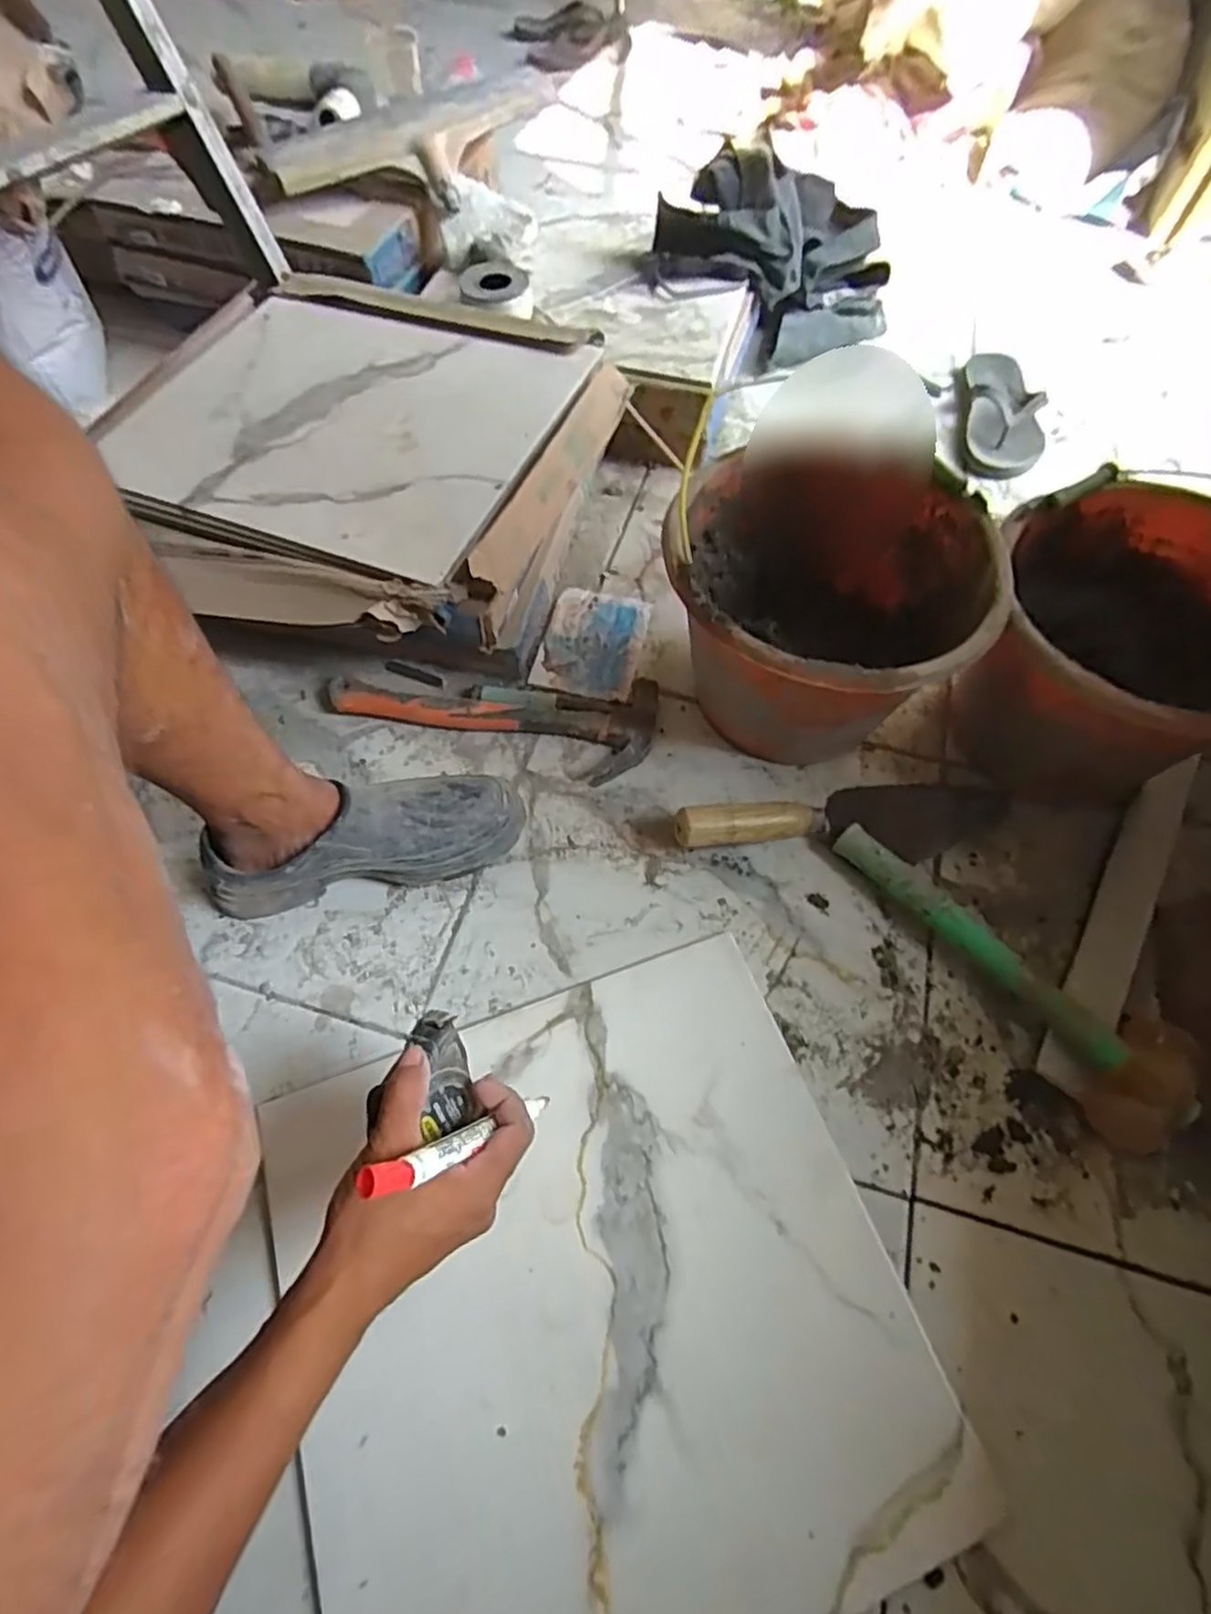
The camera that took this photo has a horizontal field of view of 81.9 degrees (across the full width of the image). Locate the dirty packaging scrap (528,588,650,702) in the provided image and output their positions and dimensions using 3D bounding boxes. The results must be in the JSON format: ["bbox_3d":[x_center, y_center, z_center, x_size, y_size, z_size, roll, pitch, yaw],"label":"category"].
[{"bbox_3d":[-0.015,-0.182,0.770,0.108,0.009,0.151,10,62,4],"label":"dirty packaging scrap"}]

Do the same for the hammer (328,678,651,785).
[{"bbox_3d":[-0.110,-0.104,0.710,0.319,0.031,0.110,12,62,5],"label":"hammer"}]

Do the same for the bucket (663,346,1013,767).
[{"bbox_3d":[0.189,-0.182,0.646,0.259,0.228,0.285,8,61,3],"label":"bucket"}]

